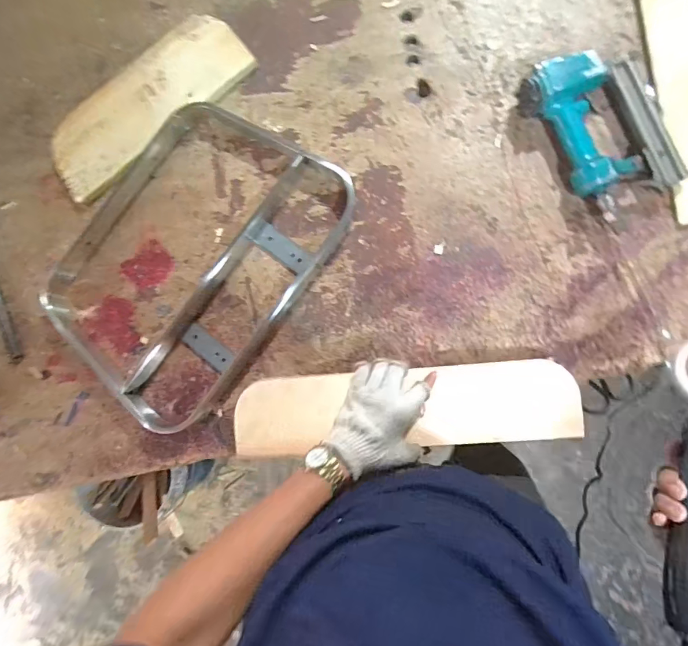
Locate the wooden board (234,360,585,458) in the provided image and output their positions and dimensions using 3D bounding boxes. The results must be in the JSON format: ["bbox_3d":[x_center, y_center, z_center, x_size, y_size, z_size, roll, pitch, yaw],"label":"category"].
[{"bbox_3d":[0.079,0.112,0.561,0.440,0.026,0.106,-3,85,1],"label":"wooden board"}]

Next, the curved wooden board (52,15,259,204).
[{"bbox_3d":[-0.326,-0.361,0.702,0.366,0.024,0.142,-42,81,2],"label":"curved wooden board"}]

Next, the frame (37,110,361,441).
[{"bbox_3d":[-0.254,-0.102,0.659,0.368,0.056,0.489,36,90,9],"label":"frame"}]

